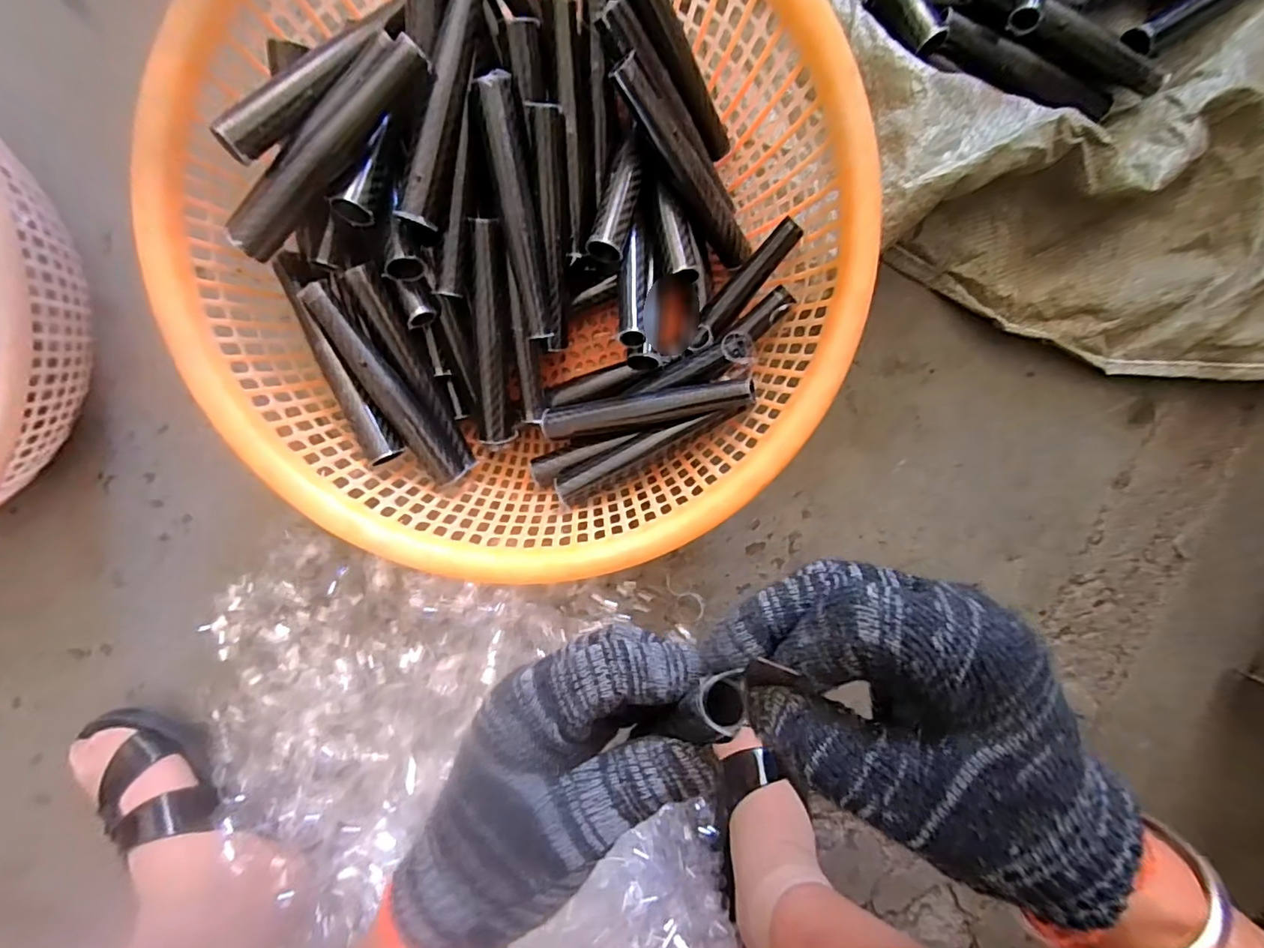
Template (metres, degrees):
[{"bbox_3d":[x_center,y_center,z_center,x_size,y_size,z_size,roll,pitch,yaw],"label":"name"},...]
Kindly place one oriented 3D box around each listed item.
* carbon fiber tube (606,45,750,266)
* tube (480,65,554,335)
[{"bbox_3d":[0.036,-0.204,0.375,0.027,0.027,0.147,-42,125,4],"label":"carbon fiber tube"},{"bbox_3d":[-0.071,-0.164,0.354,0.019,0.021,0.148,-8,111,-1],"label":"tube"}]

